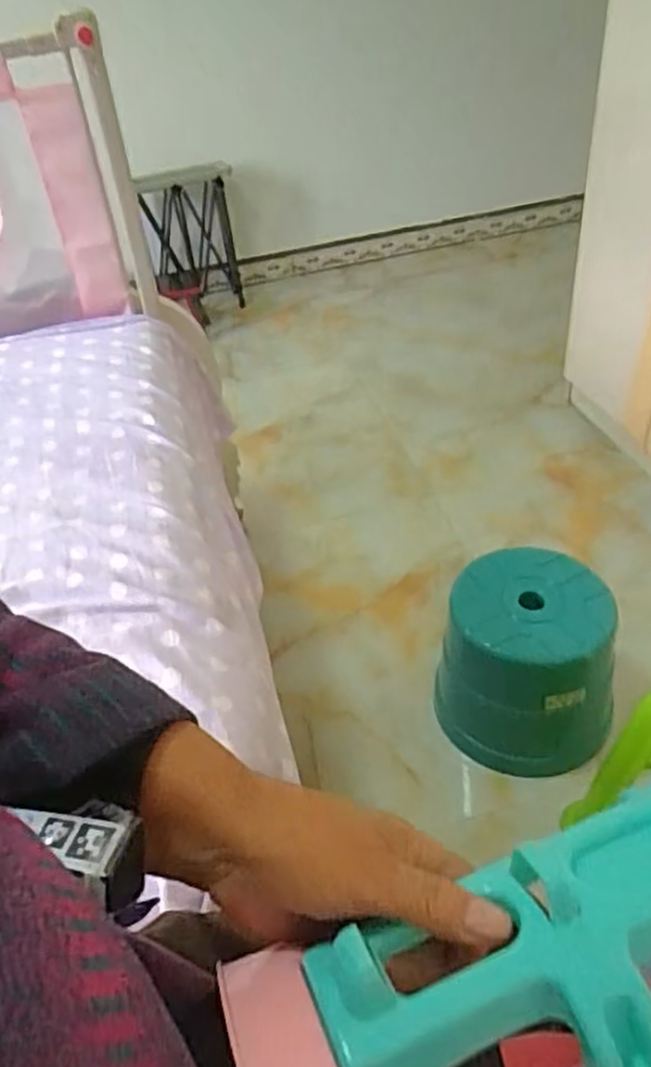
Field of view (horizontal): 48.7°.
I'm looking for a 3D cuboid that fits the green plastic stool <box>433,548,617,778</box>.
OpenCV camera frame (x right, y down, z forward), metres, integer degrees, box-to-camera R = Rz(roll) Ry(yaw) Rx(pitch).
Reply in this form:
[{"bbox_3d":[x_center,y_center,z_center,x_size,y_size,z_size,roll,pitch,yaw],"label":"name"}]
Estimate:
[{"bbox_3d":[0.321,0.203,1.167,0.245,0.258,0.261,4,41,13],"label":"green plastic stool"}]

